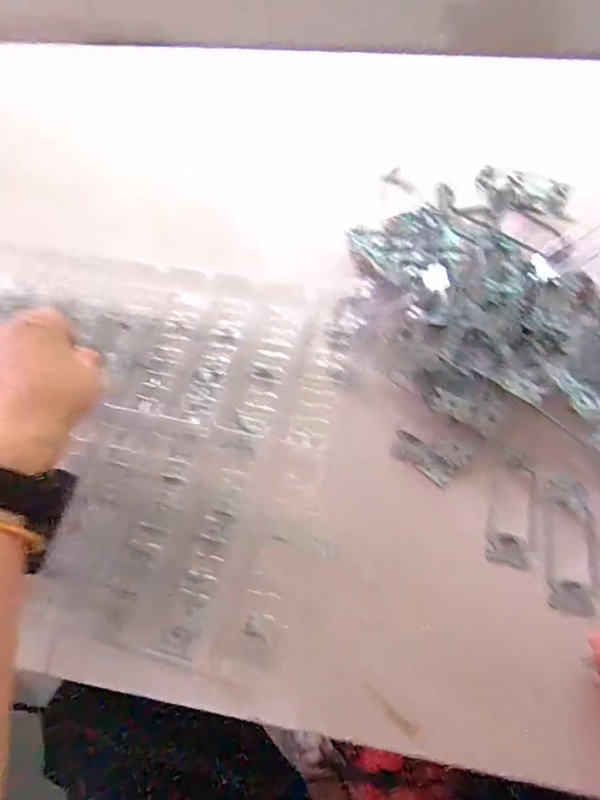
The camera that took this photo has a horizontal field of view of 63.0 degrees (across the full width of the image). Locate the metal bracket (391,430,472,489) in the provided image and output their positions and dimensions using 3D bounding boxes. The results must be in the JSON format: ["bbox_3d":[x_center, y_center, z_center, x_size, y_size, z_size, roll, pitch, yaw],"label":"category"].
[{"bbox_3d":[0.119,0.049,0.449,0.063,0.012,0.040,32,68,20],"label":"metal bracket"}]

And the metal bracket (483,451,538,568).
[{"bbox_3d":[0.183,0.092,0.419,0.040,0.008,0.098,10,62,9],"label":"metal bracket"}]

